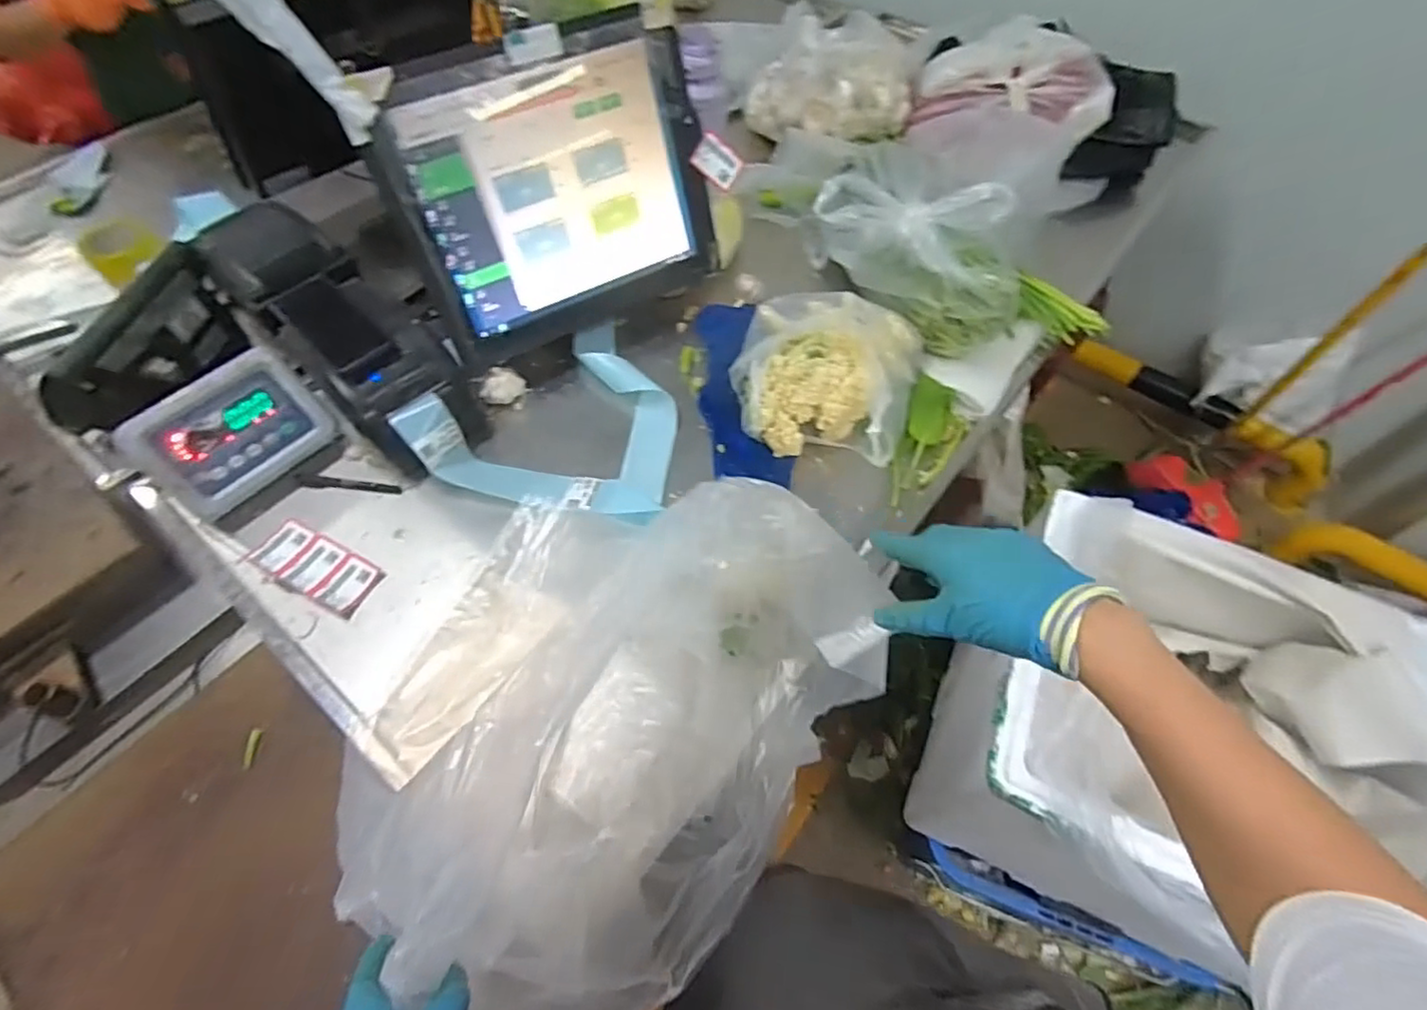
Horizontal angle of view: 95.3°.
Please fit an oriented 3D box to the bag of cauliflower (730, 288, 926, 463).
[{"bbox_3d":[0.152,-0.175,0.875,0.233,0.122,0.229,17,60,10],"label":"bag of cauliflower"}]

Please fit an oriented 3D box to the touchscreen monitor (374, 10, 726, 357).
[{"bbox_3d":[-0.201,-0.410,0.877,0.415,0.359,0.074,-27,40,-15],"label":"touchscreen monitor"}]

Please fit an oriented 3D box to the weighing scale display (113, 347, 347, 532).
[{"bbox_3d":[-0.595,-0.082,0.818,0.099,0.127,0.201,34,64,18],"label":"weighing scale display"}]

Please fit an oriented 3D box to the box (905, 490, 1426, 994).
[{"bbox_3d":[0.657,0.344,0.902,0.617,0.413,0.474,21,61,12],"label":"box"}]

